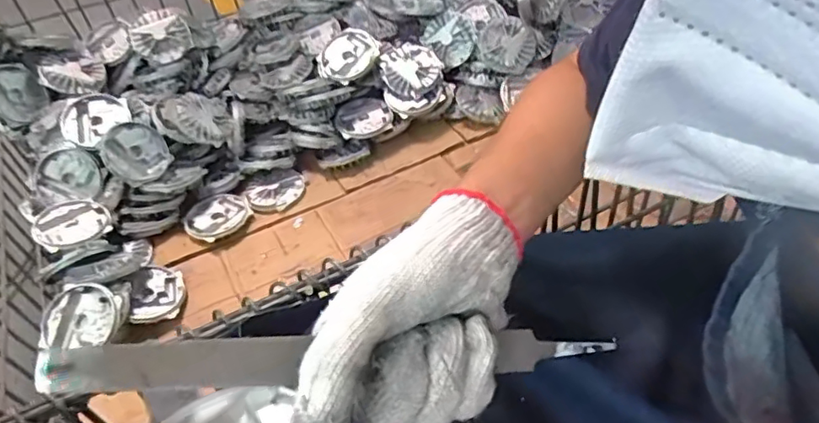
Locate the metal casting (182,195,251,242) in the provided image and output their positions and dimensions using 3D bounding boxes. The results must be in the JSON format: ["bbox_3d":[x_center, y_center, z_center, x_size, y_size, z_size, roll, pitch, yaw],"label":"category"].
[{"bbox_3d":[-0.343,0.006,1.021,0.106,0.017,0.091,-37,53,-25],"label":"metal casting"}]

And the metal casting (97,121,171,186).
[{"bbox_3d":[-0.484,-0.102,1.021,0.100,0.107,0.030,-47,15,-33],"label":"metal casting"}]

